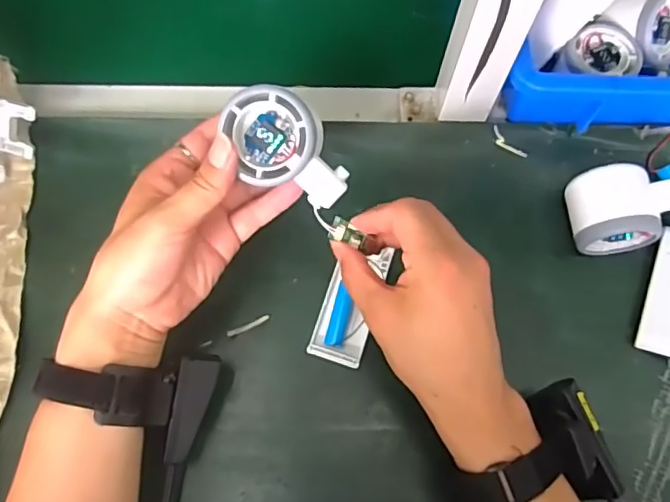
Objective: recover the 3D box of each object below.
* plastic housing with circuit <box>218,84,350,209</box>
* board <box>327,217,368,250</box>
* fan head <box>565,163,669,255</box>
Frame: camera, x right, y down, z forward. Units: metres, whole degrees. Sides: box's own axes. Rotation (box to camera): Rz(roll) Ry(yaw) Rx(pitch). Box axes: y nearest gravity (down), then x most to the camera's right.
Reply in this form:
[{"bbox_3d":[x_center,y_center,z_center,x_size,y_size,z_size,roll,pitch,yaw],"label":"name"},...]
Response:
[{"bbox_3d":[-0.029,-0.058,0.332,0.052,0.025,0.082,-26,116,6],"label":"plastic housing with circuit"},{"bbox_3d":[0.009,-0.010,0.371,0.028,0.005,0.013,30,69,-23],"label":"board"},{"bbox_3d":[0.218,-0.030,0.422,0.078,0.056,0.056,-2,70,0],"label":"fan head"}]

